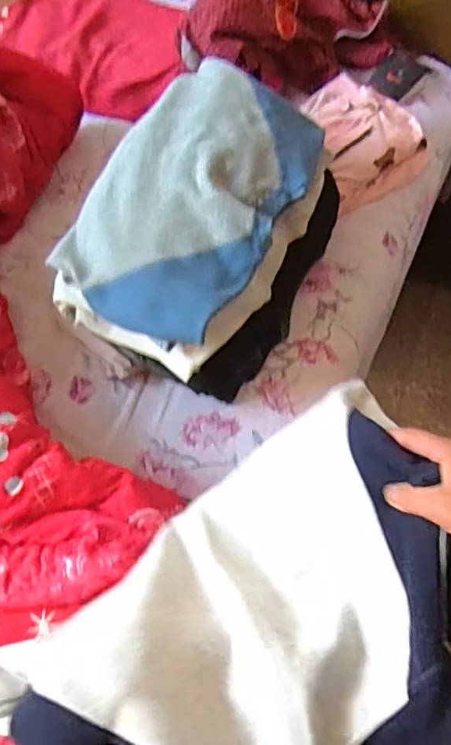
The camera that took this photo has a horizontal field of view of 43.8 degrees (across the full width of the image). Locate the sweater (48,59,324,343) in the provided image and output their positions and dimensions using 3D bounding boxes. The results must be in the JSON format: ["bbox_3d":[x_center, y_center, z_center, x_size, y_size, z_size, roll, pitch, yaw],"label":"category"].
[{"bbox_3d":[-0.045,-0.241,0.754,0.252,0.061,0.401,28,70,12],"label":"sweater"}]

